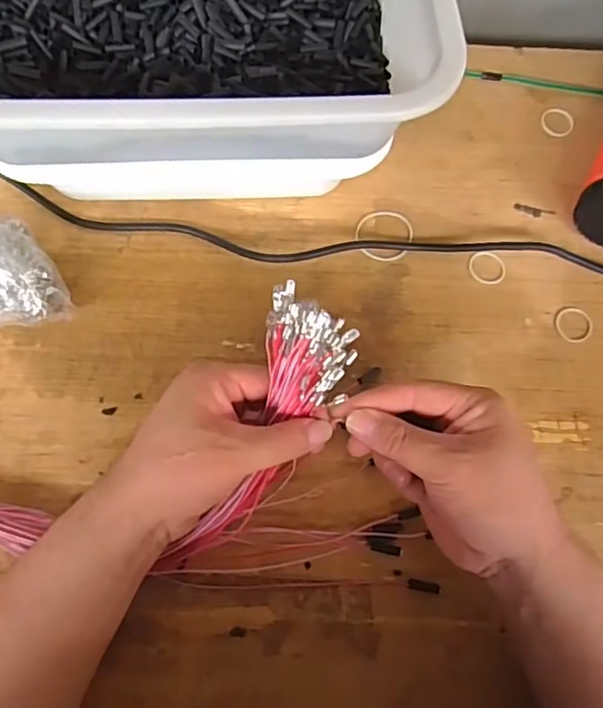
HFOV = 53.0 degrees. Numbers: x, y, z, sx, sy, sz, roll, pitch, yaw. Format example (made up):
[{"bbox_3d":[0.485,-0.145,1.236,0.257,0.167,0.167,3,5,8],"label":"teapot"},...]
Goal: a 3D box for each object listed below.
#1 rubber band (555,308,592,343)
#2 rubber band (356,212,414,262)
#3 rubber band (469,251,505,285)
[{"bbox_3d":[0.212,-0.023,0.472,0.028,0.004,0.029,1,70,-2],"label":"rubber band"},{"bbox_3d":[0.067,-0.097,0.491,0.044,0.004,0.048,1,70,-2],"label":"rubber band"},{"bbox_3d":[0.149,-0.069,0.484,0.029,0.004,0.029,1,70,-2],"label":"rubber band"}]

